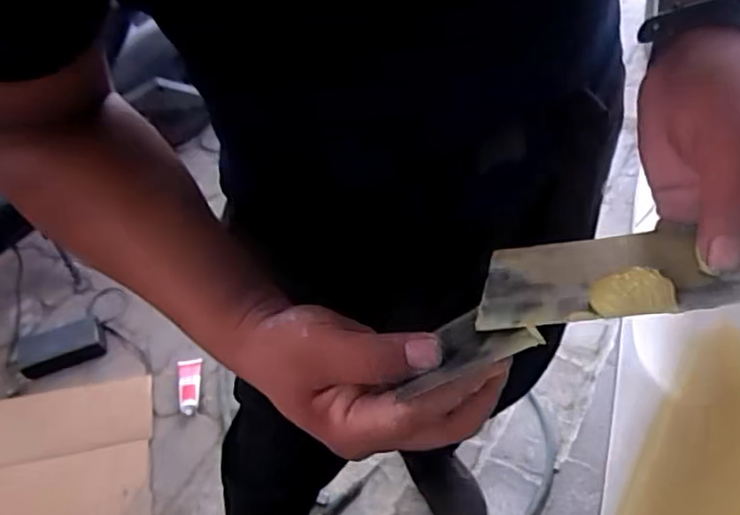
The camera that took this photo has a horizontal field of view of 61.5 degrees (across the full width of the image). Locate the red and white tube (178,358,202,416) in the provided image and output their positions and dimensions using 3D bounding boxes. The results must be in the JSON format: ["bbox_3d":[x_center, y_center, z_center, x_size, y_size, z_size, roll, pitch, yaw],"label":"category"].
[{"bbox_3d":[-0.403,0.278,1.374,0.046,0.026,0.132,-5,53,-1],"label":"red and white tube"}]

